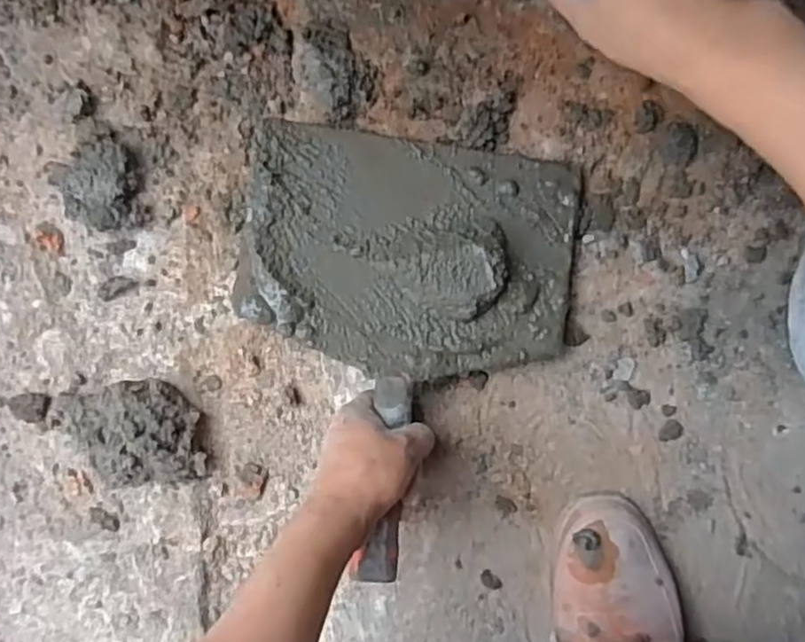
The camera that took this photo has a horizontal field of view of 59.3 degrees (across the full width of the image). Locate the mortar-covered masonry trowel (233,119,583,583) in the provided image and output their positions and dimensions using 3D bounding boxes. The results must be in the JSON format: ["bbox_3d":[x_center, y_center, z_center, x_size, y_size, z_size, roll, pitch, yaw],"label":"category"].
[{"bbox_3d":[-0.002,0.018,0.521,0.245,0.053,0.304,8,93,-3],"label":"mortar-covered masonry trowel"}]

